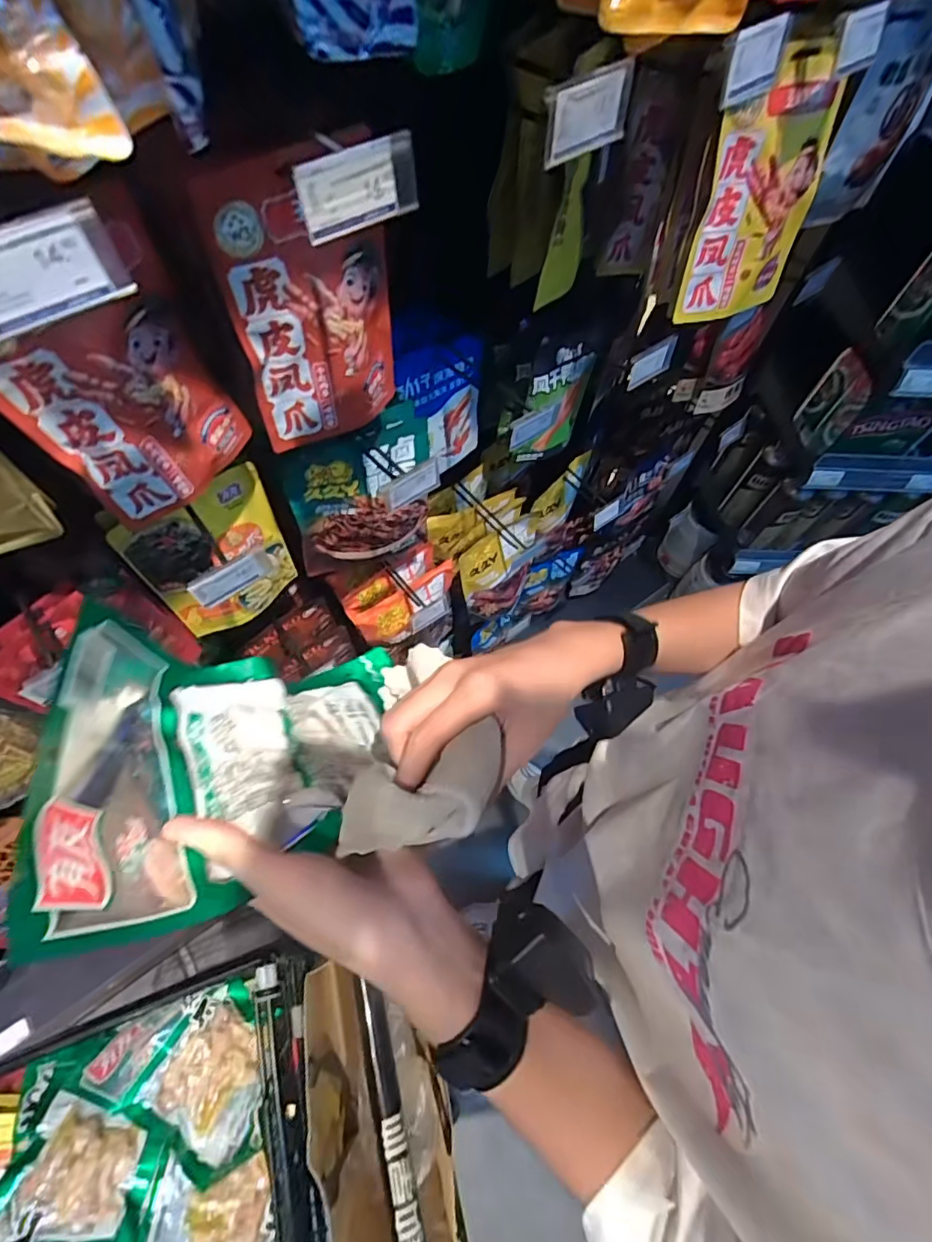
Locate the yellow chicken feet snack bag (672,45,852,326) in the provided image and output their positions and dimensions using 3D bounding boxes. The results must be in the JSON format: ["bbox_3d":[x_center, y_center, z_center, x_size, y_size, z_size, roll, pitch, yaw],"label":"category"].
[{"bbox_3d":[0.331,-0.473,0.589,0.157,0.234,0.025,-21,55,-5],"label":"yellow chicken feet snack bag"}]

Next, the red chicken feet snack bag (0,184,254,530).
[{"bbox_3d":[-0.281,-0.190,0.434,0.036,0.218,0.167,33,67,13],"label":"red chicken feet snack bag"}]

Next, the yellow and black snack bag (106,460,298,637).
[{"bbox_3d":[-0.324,-0.079,0.706,0.180,0.227,0.039,-38,71,-19],"label":"yellow and black snack bag"}]

